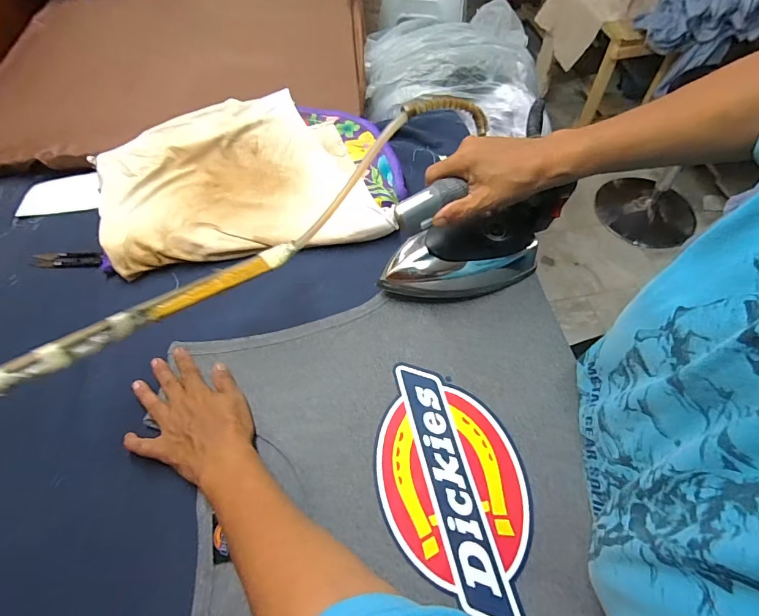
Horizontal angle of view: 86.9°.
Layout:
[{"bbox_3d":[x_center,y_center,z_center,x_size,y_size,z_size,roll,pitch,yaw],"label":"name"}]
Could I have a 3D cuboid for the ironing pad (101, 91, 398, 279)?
[{"bbox_3d":[-0.176,-0.182,0.552,0.391,0.054,0.258,-9,60,-4],"label":"ironing pad"}]

